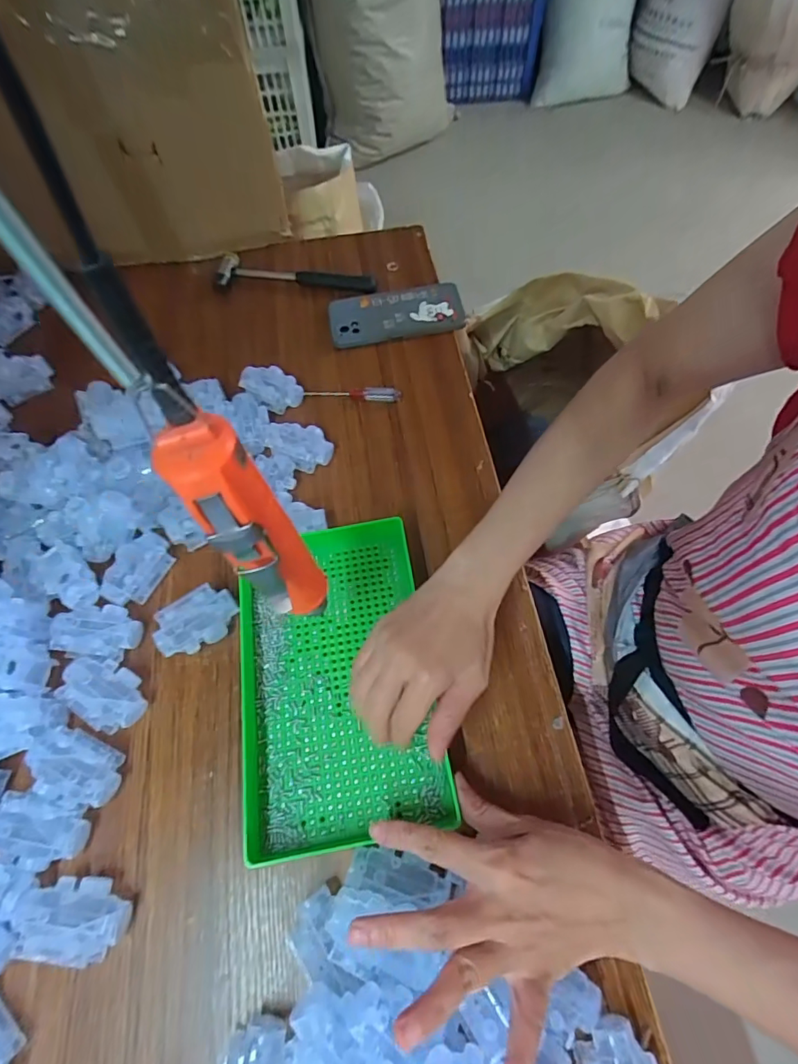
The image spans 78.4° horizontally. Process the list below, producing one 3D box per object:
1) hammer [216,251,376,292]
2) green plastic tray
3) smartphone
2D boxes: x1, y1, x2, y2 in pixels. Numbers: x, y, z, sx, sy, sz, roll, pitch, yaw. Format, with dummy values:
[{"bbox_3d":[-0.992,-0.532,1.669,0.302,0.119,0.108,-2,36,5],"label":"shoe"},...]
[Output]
[{"bbox_3d":[-0.135,-0.332,0.640,0.210,0.024,0.051,12,63,6],"label":"hammer"},{"bbox_3d":[-0.051,0.112,0.394,0.150,0.030,0.237,-9,63,-5],"label":"green plastic tray"},{"bbox_3d":[-0.005,-0.272,0.605,0.161,0.009,0.078,-10,69,0],"label":"smartphone"}]

